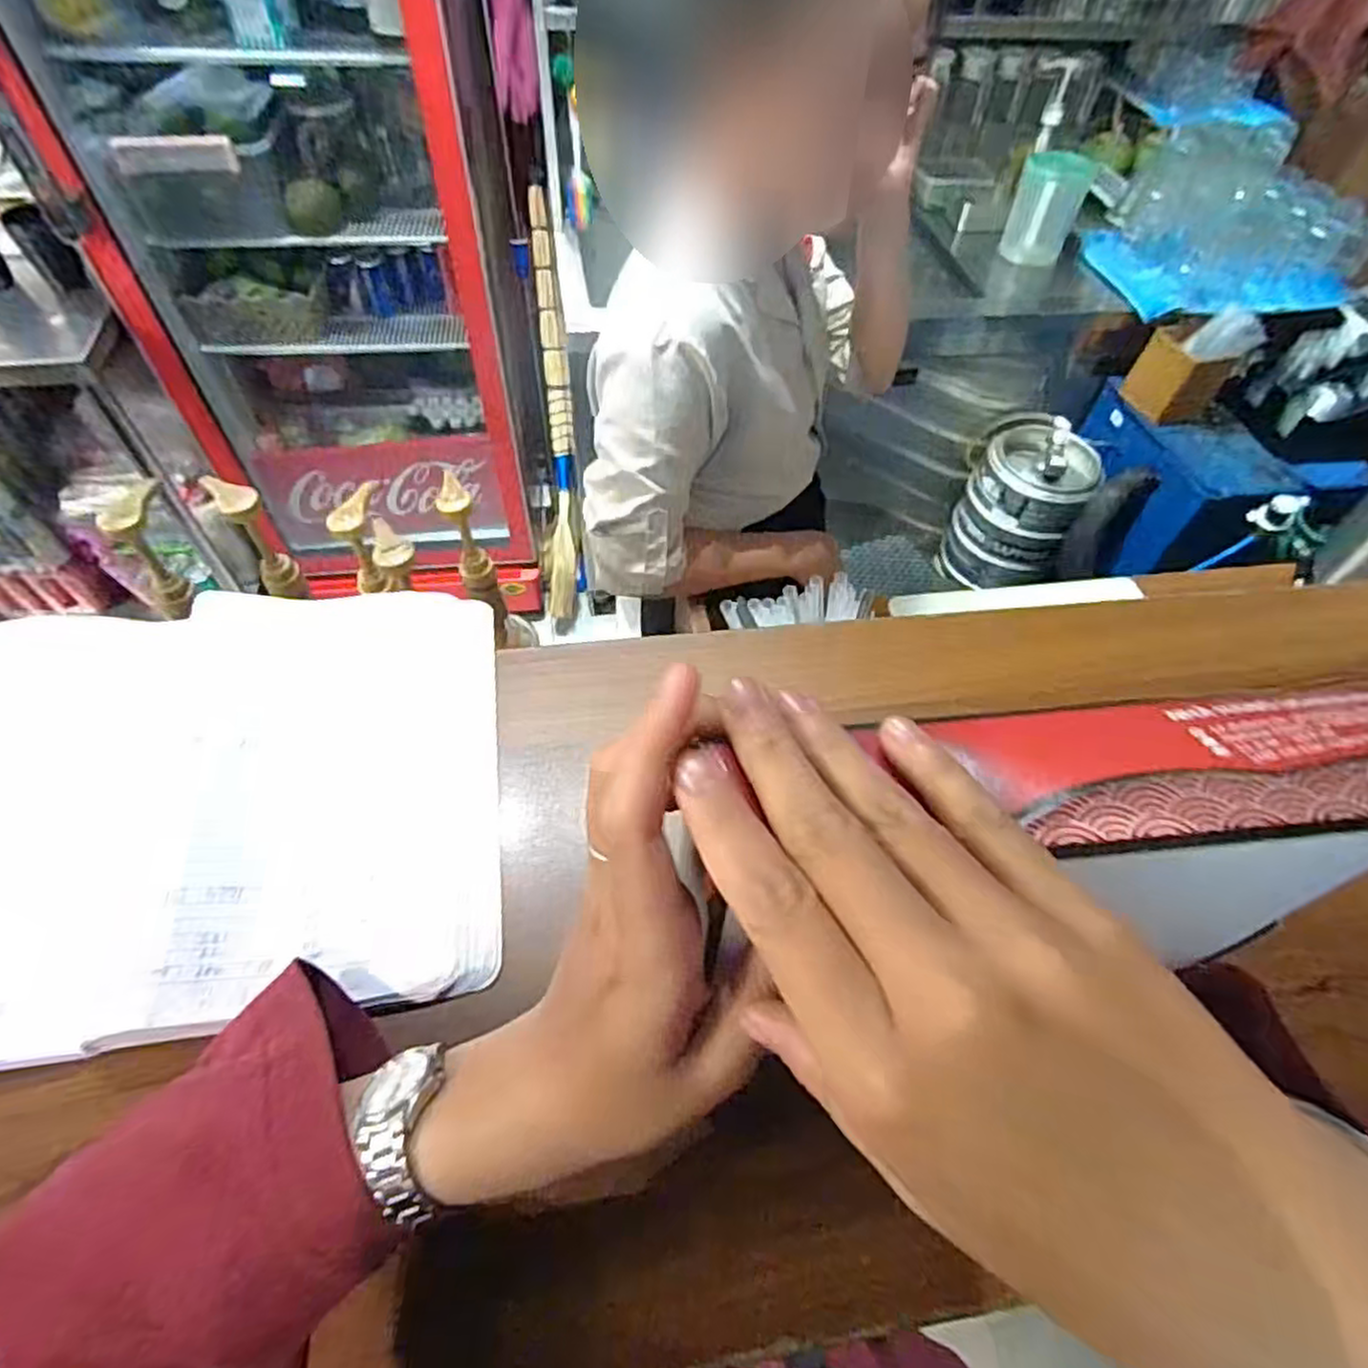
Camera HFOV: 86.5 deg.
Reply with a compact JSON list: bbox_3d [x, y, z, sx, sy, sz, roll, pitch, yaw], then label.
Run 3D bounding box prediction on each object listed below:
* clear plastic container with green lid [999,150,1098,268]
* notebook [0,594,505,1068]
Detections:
[{"bbox_3d":[0.714,-0.938,1.442,0.125,0.172,0.114,21,57,11],"label":"clear plastic container with green lid"},{"bbox_3d":[-0.273,0.056,0.371,0.344,0.027,0.240,-4,56,-11],"label":"notebook"}]

